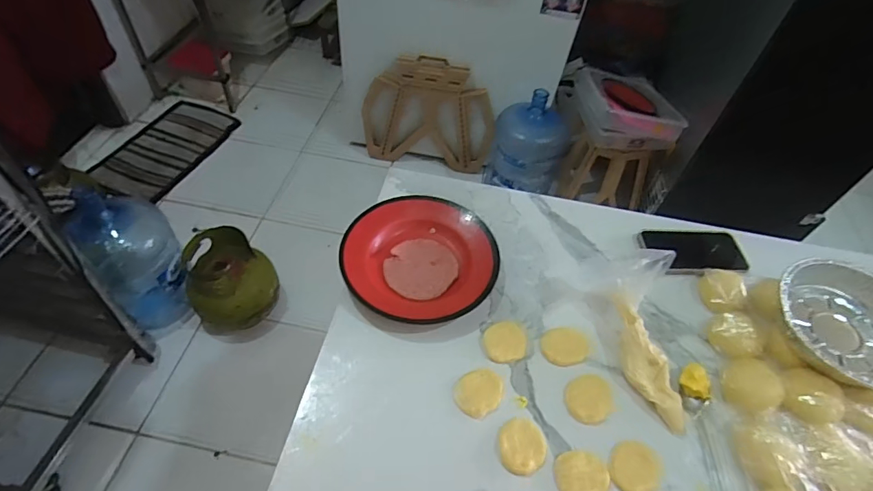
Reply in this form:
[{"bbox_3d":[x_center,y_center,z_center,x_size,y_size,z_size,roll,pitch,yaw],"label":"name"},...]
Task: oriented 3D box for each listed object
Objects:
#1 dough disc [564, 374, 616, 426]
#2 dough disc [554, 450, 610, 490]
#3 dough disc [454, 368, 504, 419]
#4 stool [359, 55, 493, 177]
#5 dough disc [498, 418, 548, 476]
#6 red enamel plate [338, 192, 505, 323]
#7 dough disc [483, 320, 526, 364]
[{"bbox_3d":[0.181,0.180,0.537,0.058,0.009,0.053,3,51,-4],"label":"dough disc"},{"bbox_3d":[0.154,0.245,0.483,0.056,0.007,0.050,-5,52,-10],"label":"dough disc"},{"bbox_3d":[0.051,0.169,0.529,0.058,0.004,0.050,-23,57,-22],"label":"dough disc"},{"bbox_3d":[-0.034,-0.512,1.818,0.523,0.457,0.063,10,51,2],"label":"stool"},{"bbox_3d":[0.094,0.218,0.496,0.050,0.004,0.057,16,52,7],"label":"dough disc"},{"bbox_3d":[-0.022,0.013,0.626,0.212,0.035,0.190,8,51,1],"label":"red enamel plate"},{"bbox_3d":[0.087,0.121,0.575,0.052,0.004,0.058,5,51,-2],"label":"dough disc"}]

